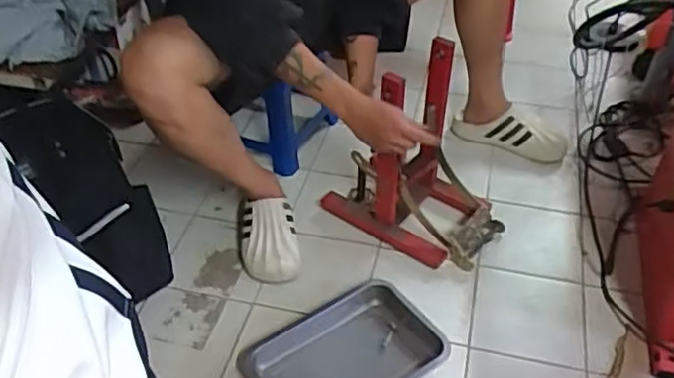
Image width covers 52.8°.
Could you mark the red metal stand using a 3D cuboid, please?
[{"bbox_3d":[0.156,-0.073,1.284,0.332,0.375,0.189,20,46,21],"label":"red metal stand"}]

